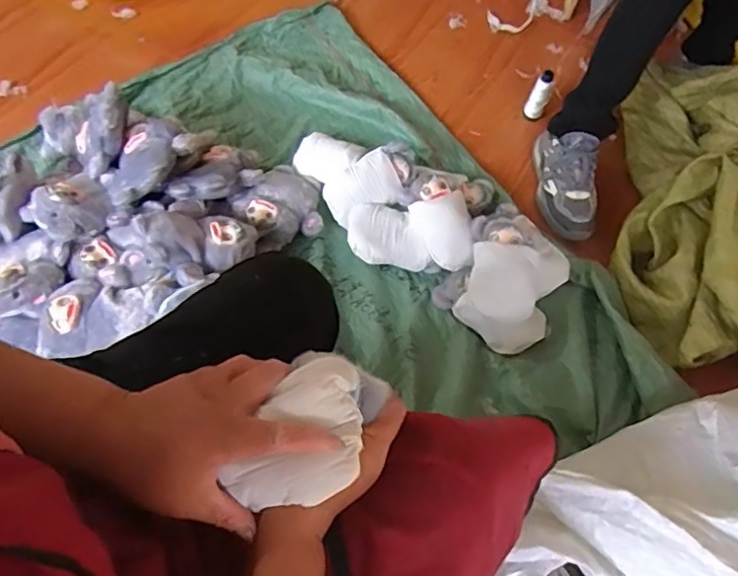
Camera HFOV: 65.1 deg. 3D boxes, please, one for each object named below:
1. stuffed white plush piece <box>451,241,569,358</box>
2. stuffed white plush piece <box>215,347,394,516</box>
[{"bbox_3d":[0.252,-0.012,0.997,0.165,0.119,0.216,26,64,11],"label":"stuffed white plush piece"},{"bbox_3d":[-0.038,0.099,0.399,0.067,0.050,0.121,28,64,12],"label":"stuffed white plush piece"}]

